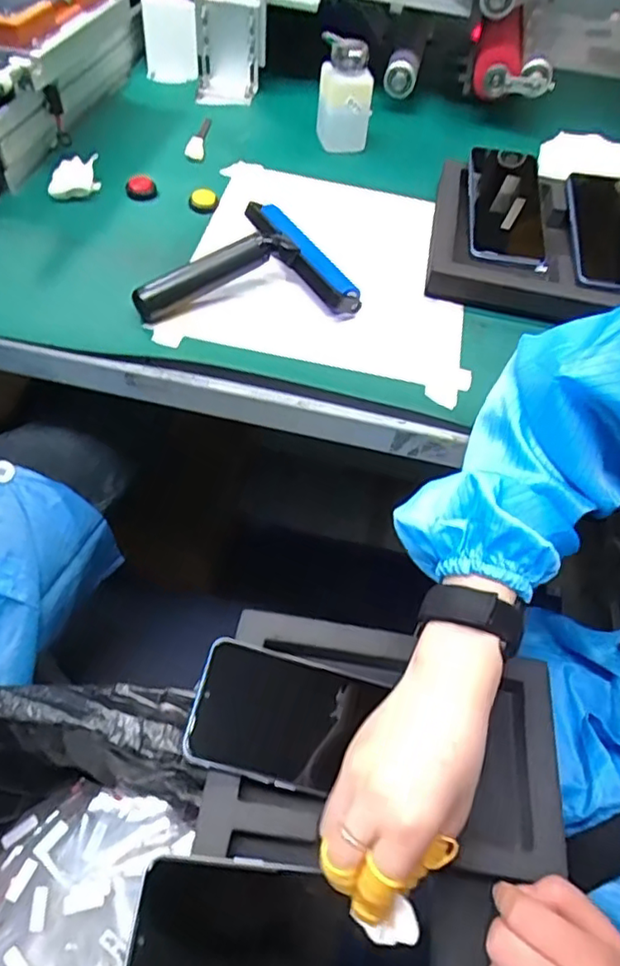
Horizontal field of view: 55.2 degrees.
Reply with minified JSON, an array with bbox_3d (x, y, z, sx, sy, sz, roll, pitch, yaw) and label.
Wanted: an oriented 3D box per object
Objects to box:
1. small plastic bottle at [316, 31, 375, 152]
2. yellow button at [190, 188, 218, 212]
[{"bbox_3d":[0.045,-0.496,0.754,0.068,0.128,0.056,7,55,-1],"label":"small plastic bottle"},{"bbox_3d":[-0.117,-0.312,0.655,0.029,0.015,0.031,-1,56,-6],"label":"yellow button"}]

